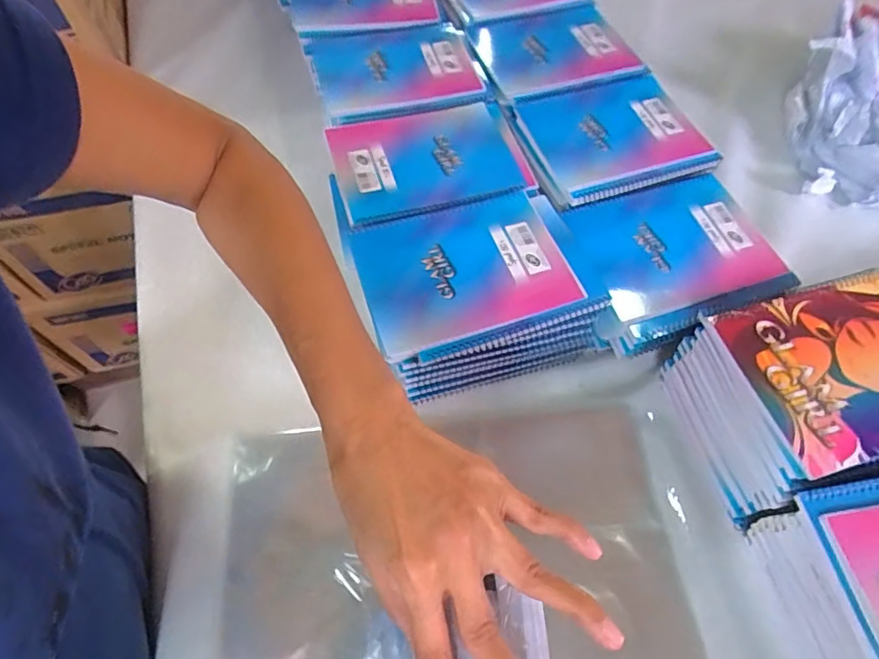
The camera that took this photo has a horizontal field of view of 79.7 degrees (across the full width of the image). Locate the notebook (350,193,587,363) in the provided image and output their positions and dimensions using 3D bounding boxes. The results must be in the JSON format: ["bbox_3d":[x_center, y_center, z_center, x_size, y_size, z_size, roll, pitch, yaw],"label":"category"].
[{"bbox_3d":[0.024,-0.061,0.521,0.198,0.009,0.149,-14,62,-10],"label":"notebook"}]

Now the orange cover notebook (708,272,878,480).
[{"bbox_3d":[0.351,0.029,0.447,0.193,0.013,0.146,-14,62,-10],"label":"orange cover notebook"}]

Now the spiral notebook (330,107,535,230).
[{"bbox_3d":[-0.012,-0.192,0.599,0.205,0.014,0.149,-13,63,-10],"label":"spiral notebook"}]

